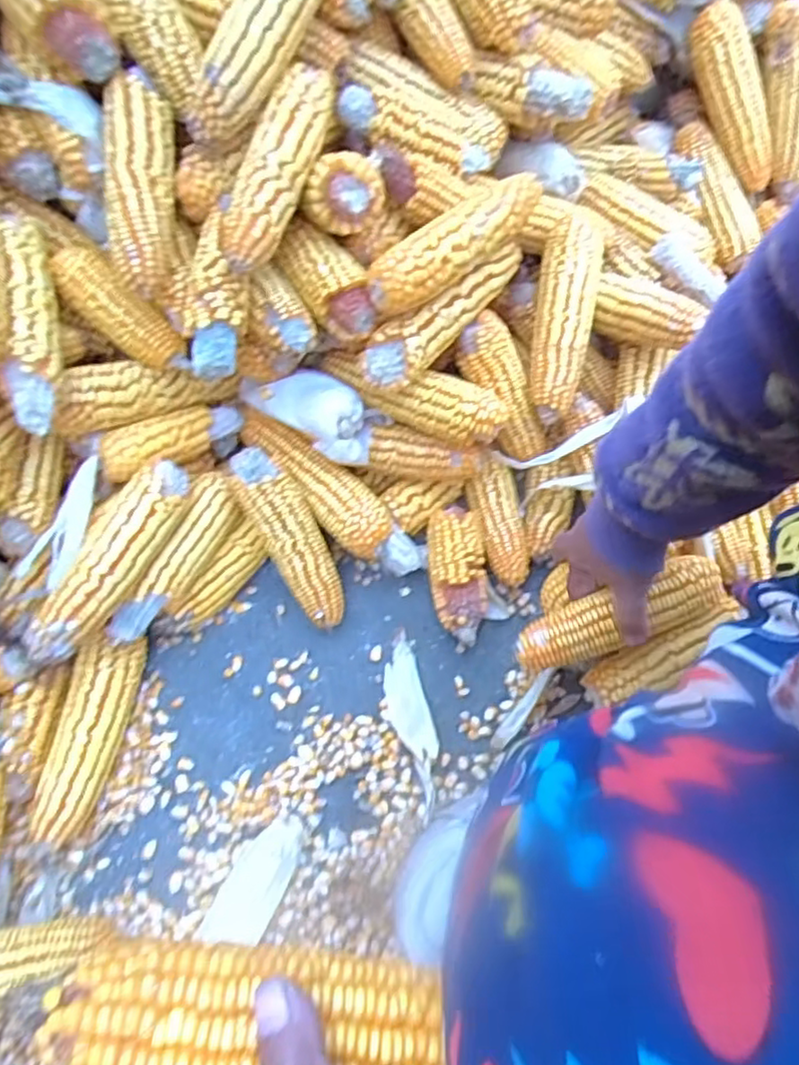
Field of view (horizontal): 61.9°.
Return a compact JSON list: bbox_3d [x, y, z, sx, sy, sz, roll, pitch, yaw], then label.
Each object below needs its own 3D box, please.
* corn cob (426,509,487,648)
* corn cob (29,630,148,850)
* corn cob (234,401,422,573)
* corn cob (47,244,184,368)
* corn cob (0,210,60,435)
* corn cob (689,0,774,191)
[{"bbox_3d":[0.053,0.037,0.606,0.049,0.050,0.125,-7,65,-4],"label":"corn cob"},{"bbox_3d":[-0.245,0.163,0.529,0.050,0.053,0.160,7,65,3],"label":"corn cob"},{"bbox_3d":[-0.064,-0.035,0.601,0.203,0.049,0.051,43,71,1],"label":"corn cob"},{"bbox_3d":[-0.226,-0.178,0.529,0.114,0.044,0.039,42,69,-10],"label":"corn cob"},{"bbox_3d":[-0.271,-0.156,0.480,0.041,0.032,0.170,-9,79,-4],"label":"corn cob"},{"bbox_3d":[0.352,-0.456,0.706,0.058,0.052,0.177,-40,115,-17],"label":"corn cob"}]

